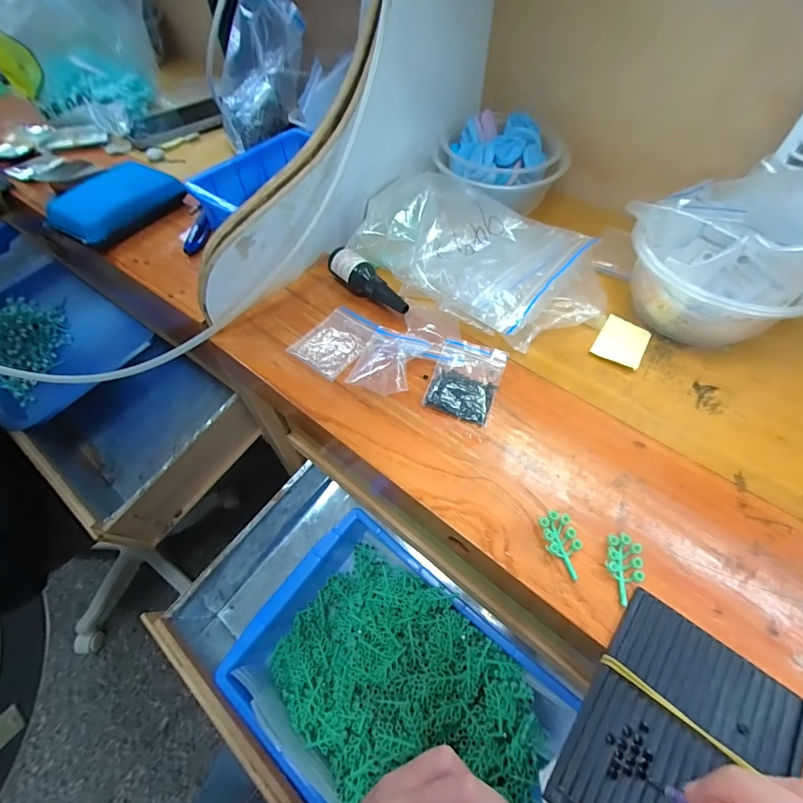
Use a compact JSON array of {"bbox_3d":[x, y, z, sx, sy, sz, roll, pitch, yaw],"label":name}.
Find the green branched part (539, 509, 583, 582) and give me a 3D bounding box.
[{"bbox_3d":[0.093,0.083,0.235,0.021,0.007,0.037,-5,56,-2],"label":"green branched part"}]

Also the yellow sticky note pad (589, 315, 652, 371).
[{"bbox_3d":[0.180,-0.049,0.328,0.037,0.004,0.048,30,61,19],"label":"yellow sticky note pad"}]

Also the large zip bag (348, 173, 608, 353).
[{"bbox_3d":[0.076,-0.126,0.346,0.197,0.058,0.146,35,63,22],"label":"large zip bag"}]

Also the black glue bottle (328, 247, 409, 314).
[{"bbox_3d":[-0.027,-0.102,0.348,0.085,0.028,0.024,35,63,22],"label":"black glue bottle"}]

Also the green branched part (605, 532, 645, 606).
[{"bbox_3d":[0.125,0.093,0.227,0.020,0.007,0.036,17,58,12],"label":"green branched part"}]

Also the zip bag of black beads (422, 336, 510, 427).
[{"bbox_3d":[0.049,-0.019,0.305,0.049,0.004,0.073,18,58,12],"label":"zip bag of black beads"}]

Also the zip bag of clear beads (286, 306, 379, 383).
[{"bbox_3d":[-0.052,-0.050,0.326,0.049,0.004,0.068,29,61,19],"label":"zip bag of clear beads"}]

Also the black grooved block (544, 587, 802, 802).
[{"bbox_3d":[0.127,0.157,0.185,0.080,0.006,0.108,35,63,22],"label":"black grooved block"}]

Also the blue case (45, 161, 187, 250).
[{"bbox_3d":[-0.287,-0.198,0.409,0.067,0.035,0.118,23,59,15],"label":"blue case"}]

